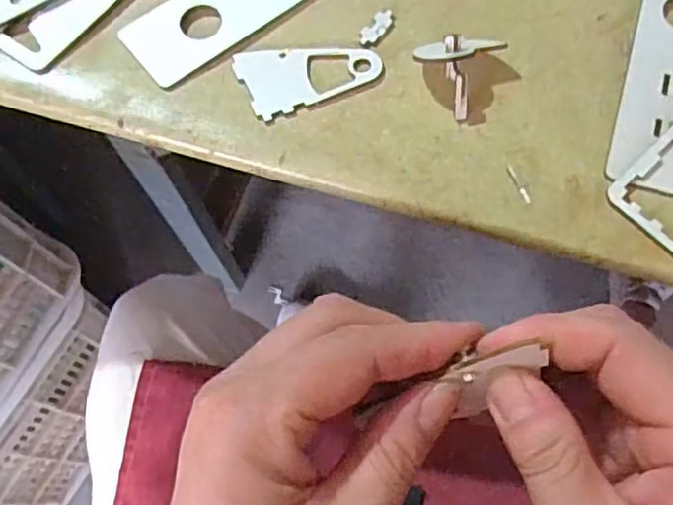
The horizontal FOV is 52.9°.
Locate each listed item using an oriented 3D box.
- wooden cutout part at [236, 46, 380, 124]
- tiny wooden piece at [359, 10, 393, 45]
[{"bbox_3d":[-0.015,-0.097,0.354,0.070,0.004,0.043,-23,70,-6],"label":"wooden cutout part"},{"bbox_3d":[0.021,-0.121,0.363,0.009,0.004,0.023,36,75,15],"label":"tiny wooden piece"}]

